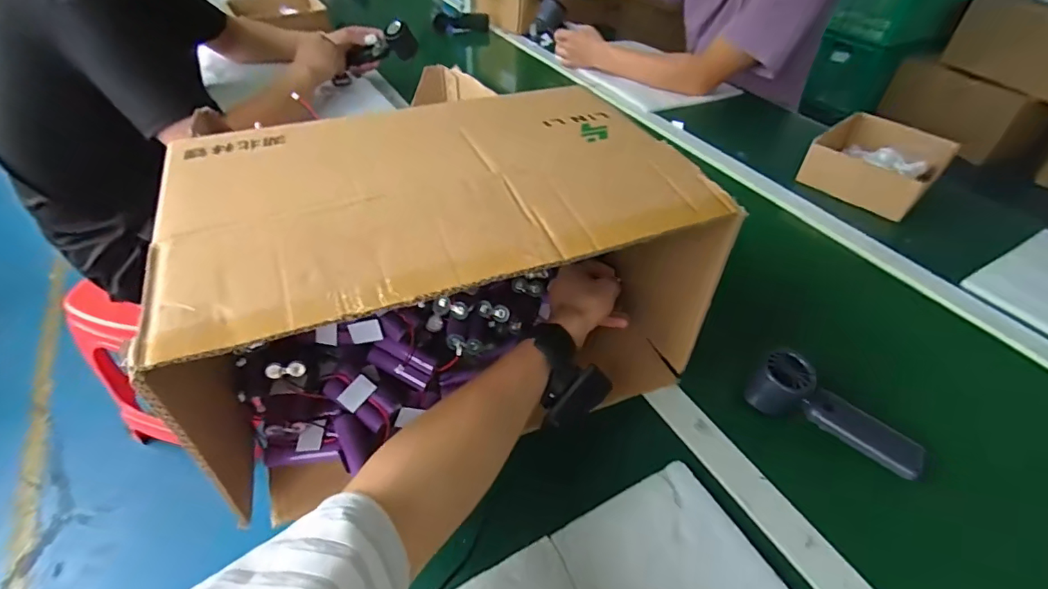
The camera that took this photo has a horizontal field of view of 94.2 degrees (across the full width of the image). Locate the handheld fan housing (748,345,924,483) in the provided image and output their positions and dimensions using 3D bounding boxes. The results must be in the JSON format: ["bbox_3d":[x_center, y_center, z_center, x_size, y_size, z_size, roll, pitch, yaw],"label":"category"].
[{"bbox_3d":[0.299,0.116,0.468,0.047,0.058,0.156,-33,55,-32],"label":"handheld fan housing"}]

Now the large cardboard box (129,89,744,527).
[{"bbox_3d":[-0.065,-0.016,0.460,0.408,0.231,0.231,-12,47,-19],"label":"large cardboard box"}]

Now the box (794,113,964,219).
[{"bbox_3d":[0.599,-0.227,0.834,0.185,0.070,0.205,35,52,28],"label":"box"}]

